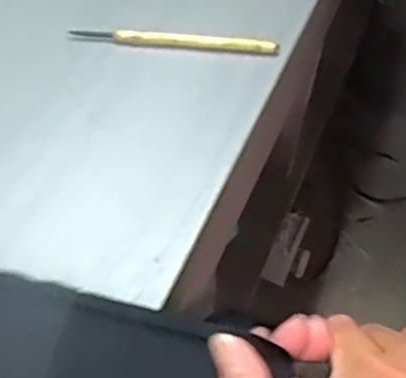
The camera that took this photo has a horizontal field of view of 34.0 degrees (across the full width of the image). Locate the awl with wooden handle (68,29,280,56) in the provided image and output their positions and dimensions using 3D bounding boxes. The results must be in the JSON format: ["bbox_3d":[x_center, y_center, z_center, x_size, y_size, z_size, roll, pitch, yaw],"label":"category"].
[{"bbox_3d":[-0.020,-0.104,0.465,0.144,0.009,0.010,5,55,0],"label":"awl with wooden handle"}]

